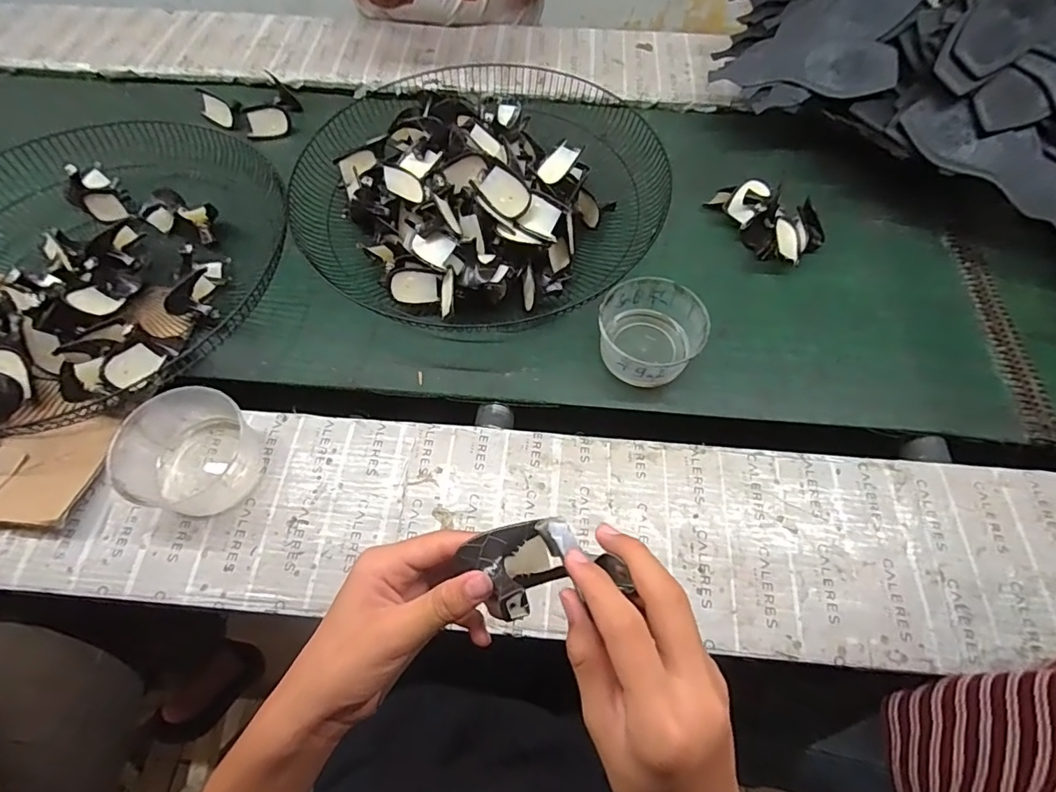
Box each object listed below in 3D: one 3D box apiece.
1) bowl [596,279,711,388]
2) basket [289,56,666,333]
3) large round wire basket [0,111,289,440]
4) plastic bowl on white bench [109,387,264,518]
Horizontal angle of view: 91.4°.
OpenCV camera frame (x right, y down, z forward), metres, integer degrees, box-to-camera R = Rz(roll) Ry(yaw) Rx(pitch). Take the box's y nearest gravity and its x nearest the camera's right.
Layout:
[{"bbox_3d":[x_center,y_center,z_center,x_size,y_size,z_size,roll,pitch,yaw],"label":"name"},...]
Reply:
[{"bbox_3d":[0.137,-0.069,0.586,0.112,0.066,0.112,0,62,0],"label":"bowl"},{"bbox_3d":[-0.075,-0.321,0.692,0.457,0.097,0.486,-4,60,-3],"label":"basket"},{"bbox_3d":[-0.541,-0.158,0.627,0.458,0.080,0.456,0,62,0],"label":"large round wire basket"},{"bbox_3d":[-0.323,0.056,0.497,0.120,0.062,0.112,21,64,10],"label":"plastic bowl on white bench"}]

